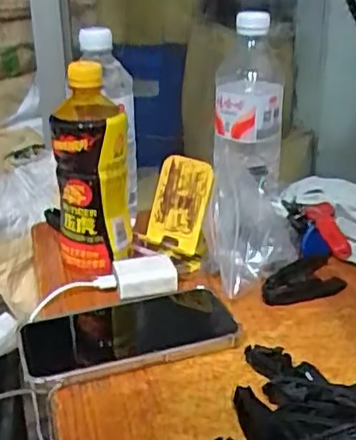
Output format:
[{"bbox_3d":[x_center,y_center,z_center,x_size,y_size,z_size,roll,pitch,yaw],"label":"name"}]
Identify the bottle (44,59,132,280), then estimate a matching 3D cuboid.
[{"bbox_3d":[-0.085,-0.049,0.589,0.073,0.186,0.080,-6,24,-8],"label":"bottle"}]

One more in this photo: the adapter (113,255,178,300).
[{"bbox_3d":[-0.030,0.050,0.573,0.054,0.021,0.047,-6,24,-8],"label":"adapter"}]

